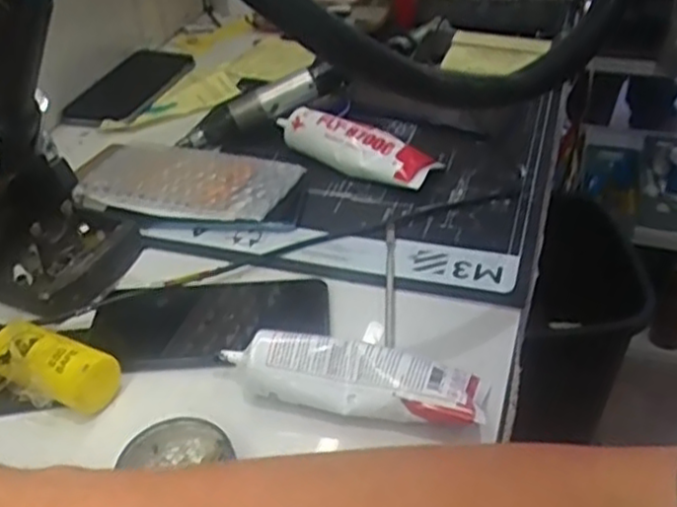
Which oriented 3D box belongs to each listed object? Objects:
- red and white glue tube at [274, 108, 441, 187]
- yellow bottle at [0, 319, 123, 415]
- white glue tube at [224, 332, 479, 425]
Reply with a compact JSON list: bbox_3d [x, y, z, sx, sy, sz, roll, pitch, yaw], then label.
[{"bbox_3d":[0.013,-0.094,0.643,0.146,0.034,0.049,18,41,23],"label":"red and white glue tube"},{"bbox_3d":[-0.197,0.065,0.450,0.134,0.037,0.036,14,39,19],"label":"yellow bottle"},{"bbox_3d":[0.007,0.072,0.426,0.154,0.038,0.044,8,38,12],"label":"white glue tube"}]

